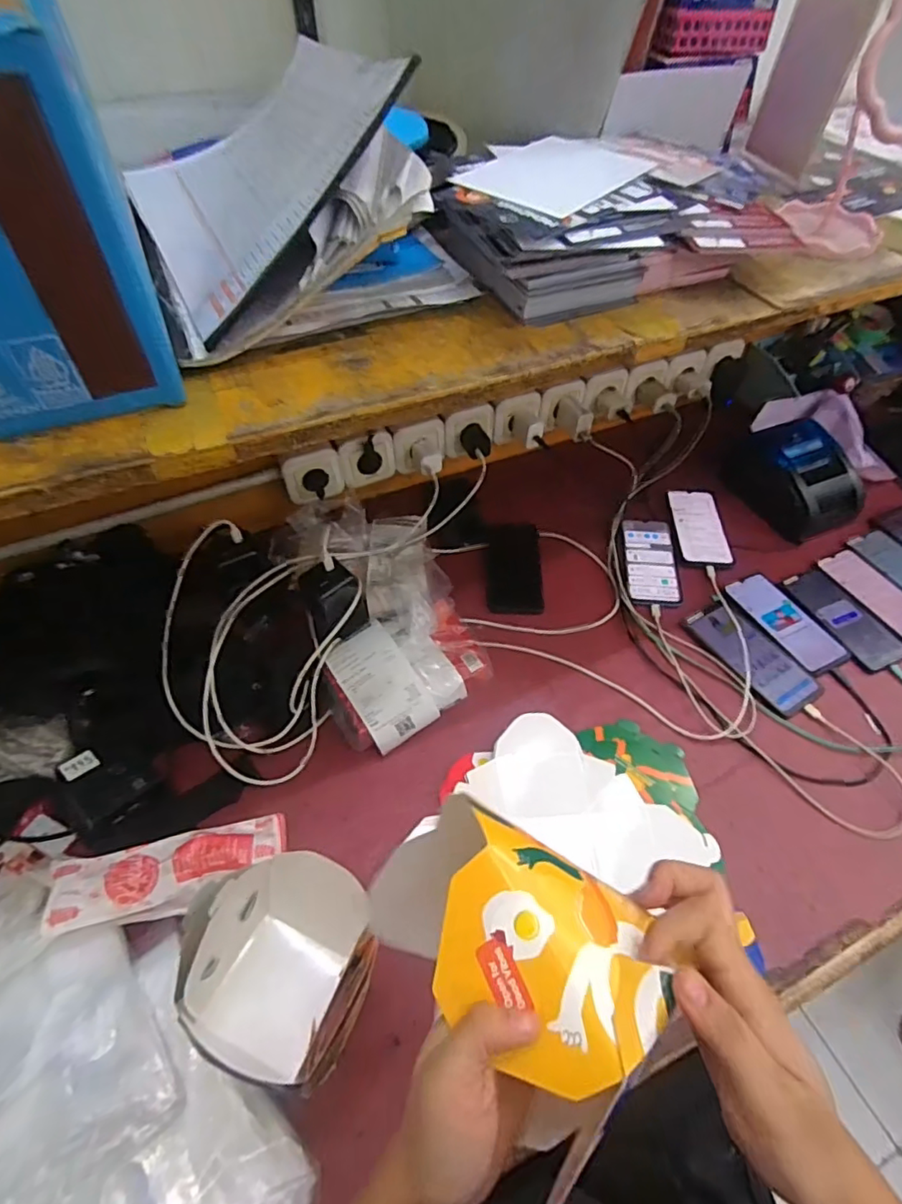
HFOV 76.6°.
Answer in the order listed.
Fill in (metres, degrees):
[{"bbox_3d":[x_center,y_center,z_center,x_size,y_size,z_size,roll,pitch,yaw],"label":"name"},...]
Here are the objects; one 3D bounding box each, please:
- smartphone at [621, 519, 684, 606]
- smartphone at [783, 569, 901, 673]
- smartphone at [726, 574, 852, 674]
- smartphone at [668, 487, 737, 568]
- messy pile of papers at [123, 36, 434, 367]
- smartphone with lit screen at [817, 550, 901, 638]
[{"bbox_3d":[0.295,-0.061,0.841,0.074,0.012,0.163,5,51,4],"label":"smartphone"},{"bbox_3d":[0.539,0.019,0.783,0.082,0.005,0.163,-19,53,-15],"label":"smartphone"},{"bbox_3d":[0.454,0.024,0.776,0.071,0.007,0.164,-23,54,-17],"label":"smartphone"},{"bbox_3d":[0.389,-0.124,0.888,0.080,0.008,0.172,5,51,4],"label":"smartphone"},{"bbox_3d":[-0.143,-0.329,0.439,0.205,0.112,0.304,-19,53,-15],"label":"messy pile of papers"},{"bbox_3d":[0.604,-0.011,0.809,0.066,0.010,0.160,-20,54,-15],"label":"smartphone with lit screen"}]

